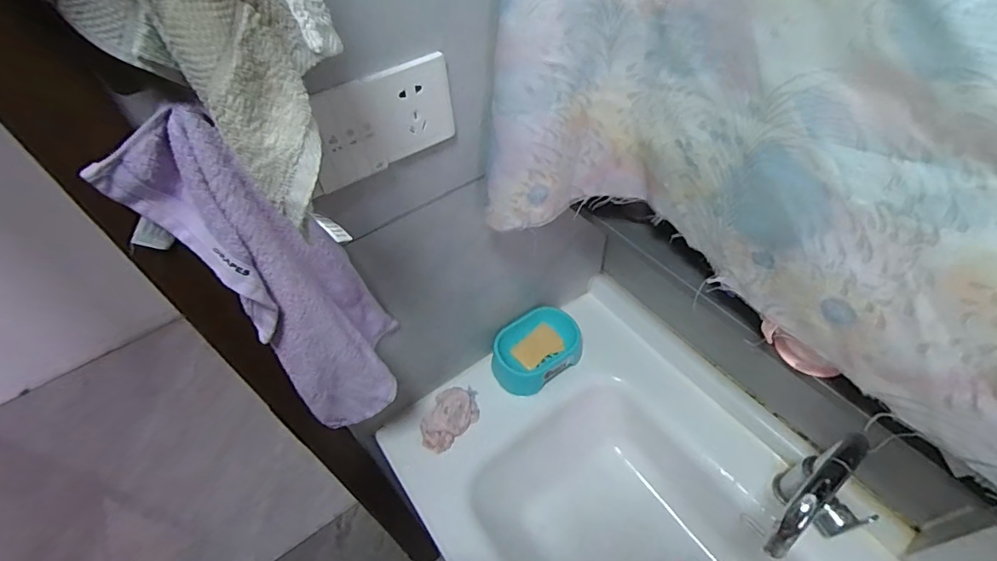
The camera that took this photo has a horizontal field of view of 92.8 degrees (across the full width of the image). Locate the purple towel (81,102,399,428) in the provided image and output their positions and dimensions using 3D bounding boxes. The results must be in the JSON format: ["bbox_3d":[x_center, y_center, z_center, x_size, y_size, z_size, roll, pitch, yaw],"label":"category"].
[{"bbox_3d":[-0.201,0.016,0.486,0.131,0.385,0.084,-20,51,-12],"label":"purple towel"}]

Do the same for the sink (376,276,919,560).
[{"bbox_3d":[0.281,0.436,0.673,0.485,0.185,0.898,-32,54,-21],"label":"sink"}]

